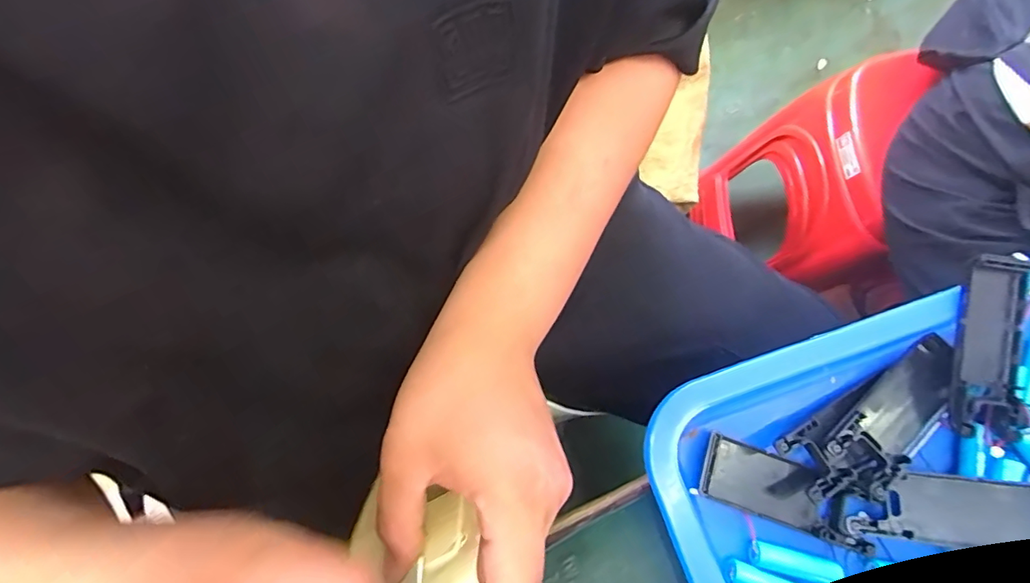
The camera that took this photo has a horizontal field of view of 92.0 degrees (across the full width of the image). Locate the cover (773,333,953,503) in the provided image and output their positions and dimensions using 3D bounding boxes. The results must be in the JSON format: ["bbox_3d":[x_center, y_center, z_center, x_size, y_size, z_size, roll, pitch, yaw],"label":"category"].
[{"bbox_3d":[0.214,0.077,0.296,0.121,0.024,0.045,-32,79,-7],"label":"cover"}]

